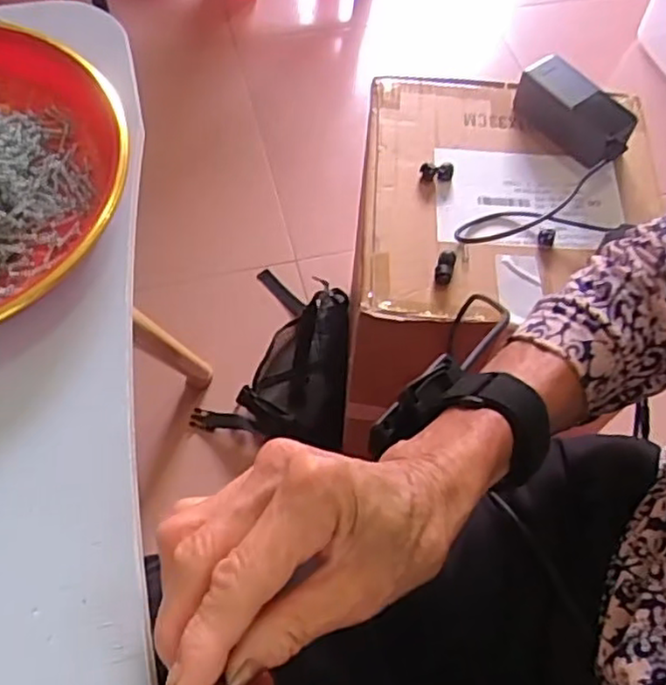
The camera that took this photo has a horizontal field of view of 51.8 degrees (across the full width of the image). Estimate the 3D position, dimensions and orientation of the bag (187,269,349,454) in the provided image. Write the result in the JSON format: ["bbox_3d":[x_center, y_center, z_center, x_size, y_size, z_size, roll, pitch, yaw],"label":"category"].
[{"bbox_3d":[-0.071,-0.009,1.067,0.219,0.129,0.295,11,61,3],"label":"bag"}]

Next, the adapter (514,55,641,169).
[{"bbox_3d":[0.264,-0.251,0.751,0.060,0.047,0.136,-32,68,-19],"label":"adapter"}]

